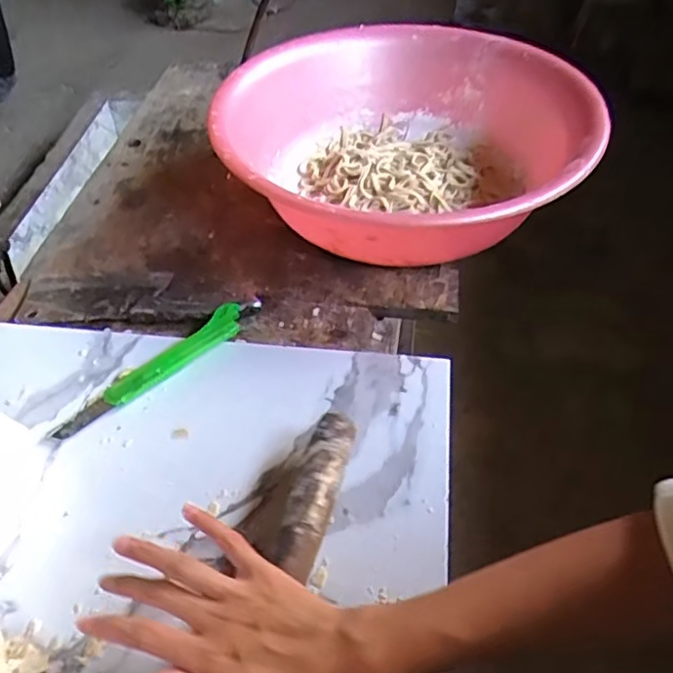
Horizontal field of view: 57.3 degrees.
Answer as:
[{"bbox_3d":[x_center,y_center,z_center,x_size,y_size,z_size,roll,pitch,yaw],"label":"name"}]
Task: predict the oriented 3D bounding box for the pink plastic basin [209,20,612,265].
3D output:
[{"bbox_3d":[0.081,-0.209,0.684,0.393,0.119,0.380,0,45,0],"label":"pink plastic basin"}]

